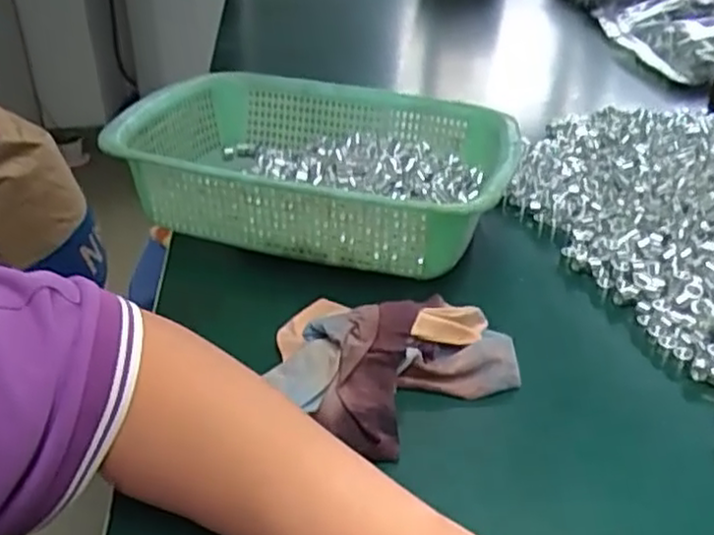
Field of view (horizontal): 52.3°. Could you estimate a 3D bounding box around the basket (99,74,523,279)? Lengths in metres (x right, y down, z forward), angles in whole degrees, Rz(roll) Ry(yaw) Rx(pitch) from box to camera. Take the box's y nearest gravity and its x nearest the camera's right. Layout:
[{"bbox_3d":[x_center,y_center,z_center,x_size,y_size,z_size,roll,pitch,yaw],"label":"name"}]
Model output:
[{"bbox_3d":[-0.025,-0.081,0.585,0.290,0.085,0.225,9,34,13],"label":"basket"}]

